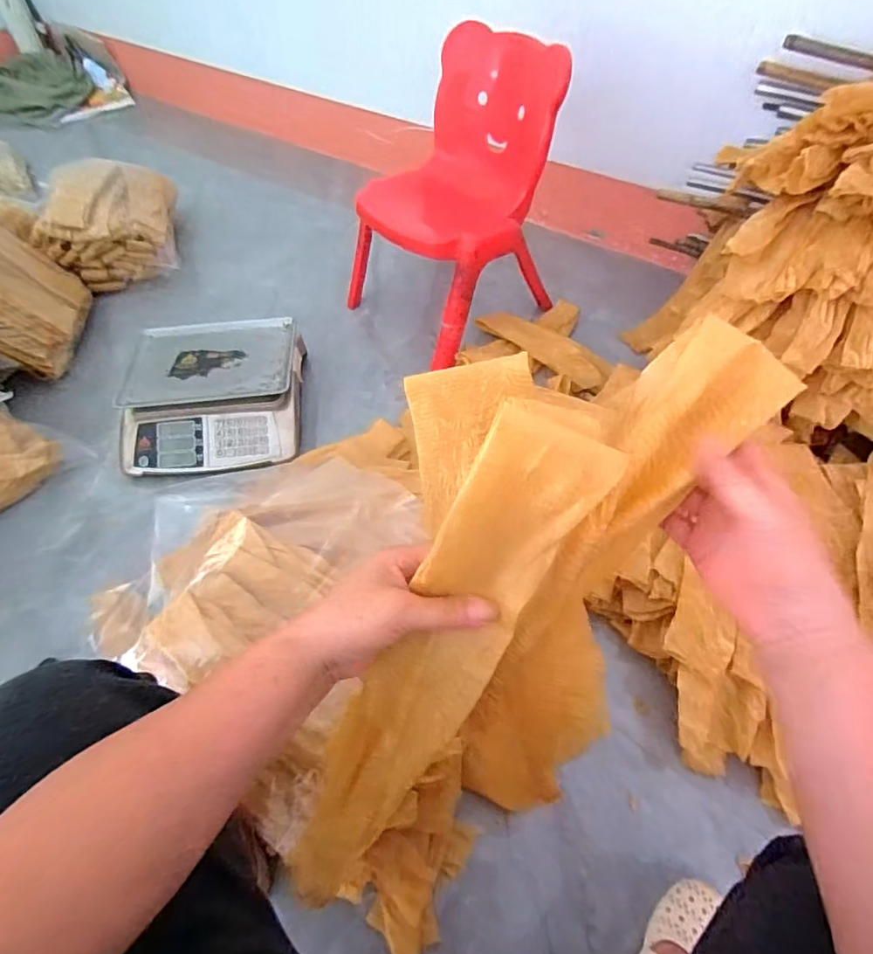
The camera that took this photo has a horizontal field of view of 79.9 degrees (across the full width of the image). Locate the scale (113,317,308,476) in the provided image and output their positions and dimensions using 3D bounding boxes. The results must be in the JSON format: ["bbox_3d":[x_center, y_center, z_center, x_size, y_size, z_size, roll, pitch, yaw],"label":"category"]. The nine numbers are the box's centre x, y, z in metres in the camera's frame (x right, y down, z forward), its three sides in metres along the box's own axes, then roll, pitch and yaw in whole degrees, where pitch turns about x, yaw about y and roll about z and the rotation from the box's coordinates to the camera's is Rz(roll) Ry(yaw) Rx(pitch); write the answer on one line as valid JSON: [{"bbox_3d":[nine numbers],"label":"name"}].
[{"bbox_3d":[-0.457,-0.172,1.078,0.340,0.099,0.346,-7,54,-3],"label":"scale"}]

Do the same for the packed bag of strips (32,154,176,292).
[{"bbox_3d":[-0.852,-0.680,1.394,0.275,0.201,0.351,-10,54,-5],"label":"packed bag of strips"}]

